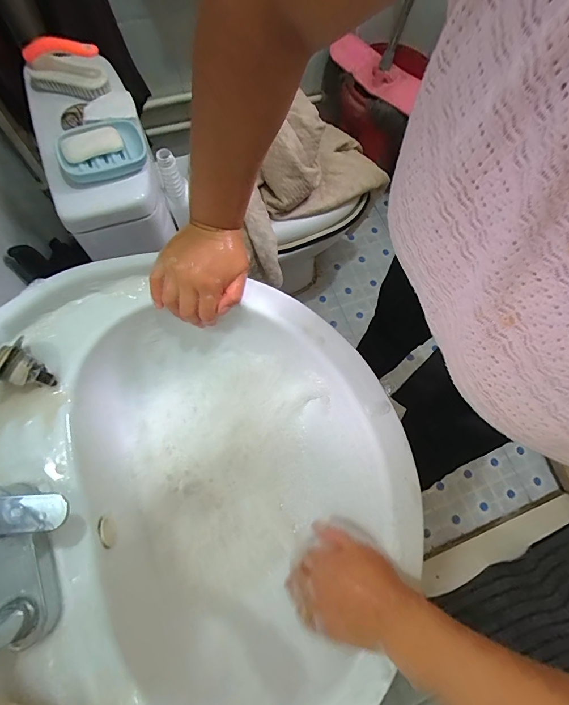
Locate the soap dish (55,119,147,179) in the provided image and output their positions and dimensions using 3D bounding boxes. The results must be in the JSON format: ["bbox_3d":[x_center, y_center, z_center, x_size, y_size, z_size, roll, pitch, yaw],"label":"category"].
[{"bbox_3d":[-0.277,-0.312,0.560,0.130,0.030,0.090,-27,76,-12],"label":"soap dish"}]

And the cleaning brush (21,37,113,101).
[{"bbox_3d":[-0.344,-0.442,0.572,0.124,0.064,0.042,-3,72,-3],"label":"cleaning brush"}]

